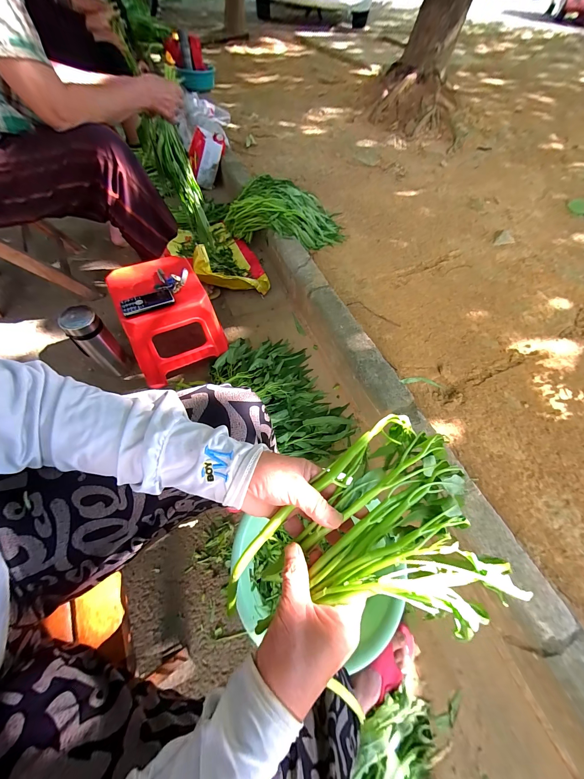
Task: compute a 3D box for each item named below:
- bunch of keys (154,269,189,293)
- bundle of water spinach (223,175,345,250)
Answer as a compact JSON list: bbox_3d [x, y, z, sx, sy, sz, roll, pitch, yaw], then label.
[{"bbox_3d":[-0.328,-0.297,0.728,0.085,0.029,0.077,2,59,-3],"label":"bunch of keys"},{"bbox_3d":[-0.020,-0.732,1.136,0.495,0.161,0.308,-14,61,-11],"label":"bundle of water spinach"}]

